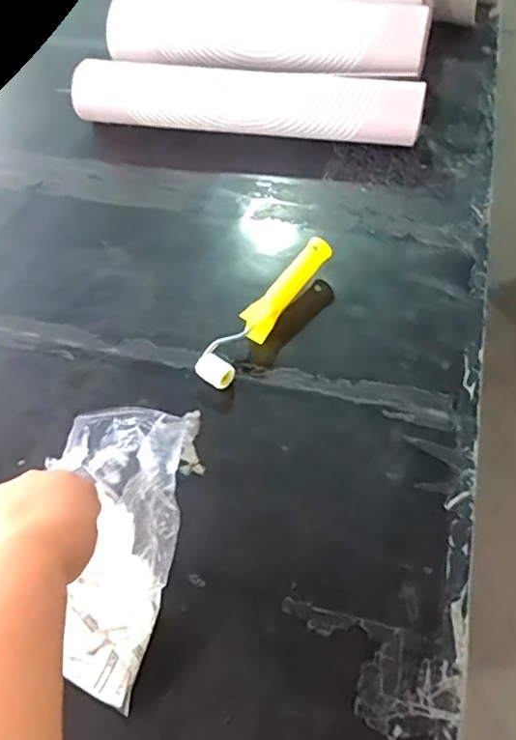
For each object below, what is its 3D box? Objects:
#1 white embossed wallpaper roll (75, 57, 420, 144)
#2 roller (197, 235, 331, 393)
[{"bbox_3d":[-0.020,-0.371,0.808,0.486,0.077,0.068,8,55,10],"label":"white embossed wallpaper roll"},{"bbox_3d":[0.008,-0.065,0.606,0.044,0.037,0.200,30,62,23],"label":"roller"}]

